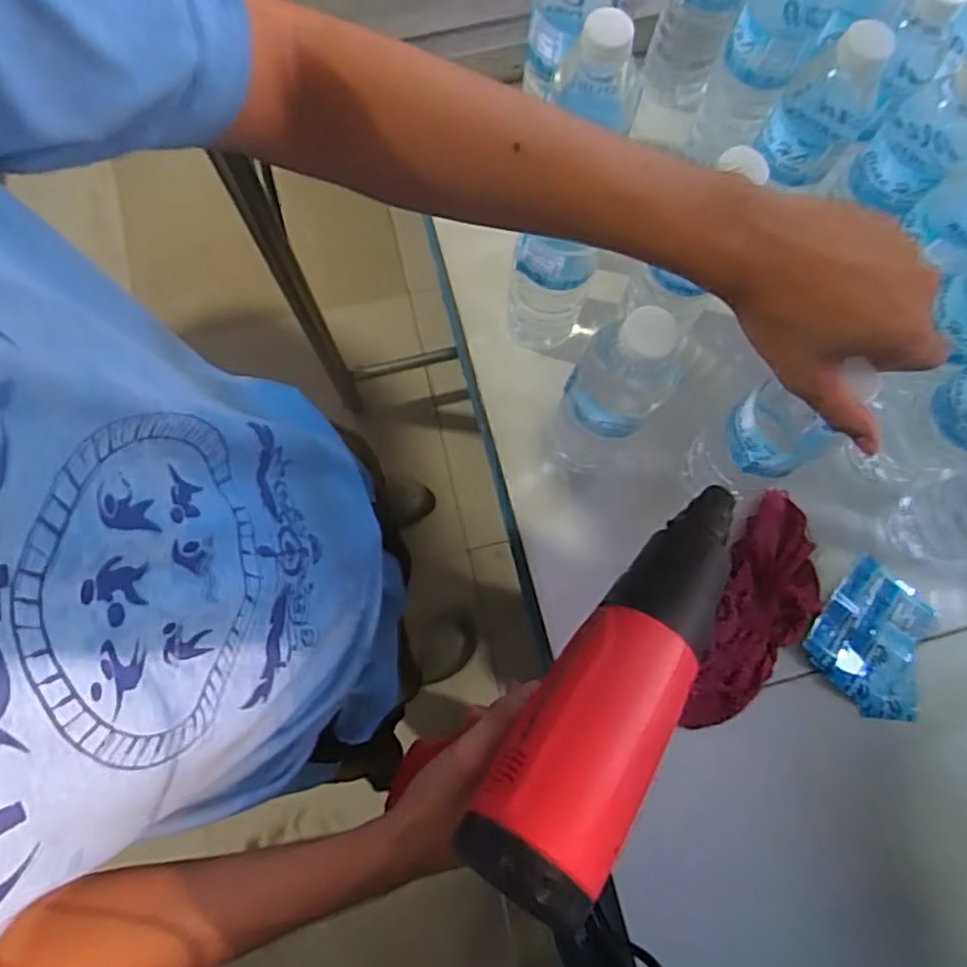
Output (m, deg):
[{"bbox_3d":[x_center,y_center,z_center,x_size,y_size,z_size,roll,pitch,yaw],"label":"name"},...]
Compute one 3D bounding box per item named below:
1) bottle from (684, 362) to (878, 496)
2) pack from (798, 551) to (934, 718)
[{"bbox_3d":[0.190,-0.030,0.464,0.053,0.222,0.056,0,84,1],"label":"bottle"},{"bbox_3d":[0.319,0.128,0.532,0.099,0.013,0.102,38,81,8],"label":"pack"}]

